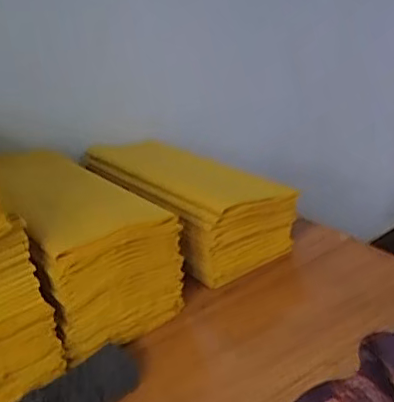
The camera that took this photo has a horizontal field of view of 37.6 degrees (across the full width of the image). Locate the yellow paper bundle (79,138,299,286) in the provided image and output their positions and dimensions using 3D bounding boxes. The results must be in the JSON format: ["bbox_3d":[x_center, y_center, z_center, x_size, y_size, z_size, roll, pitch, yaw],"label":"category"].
[{"bbox_3d":[-0.028,-0.002,0.788,0.143,0.110,0.318,-23,29,-34],"label":"yellow paper bundle"}]

